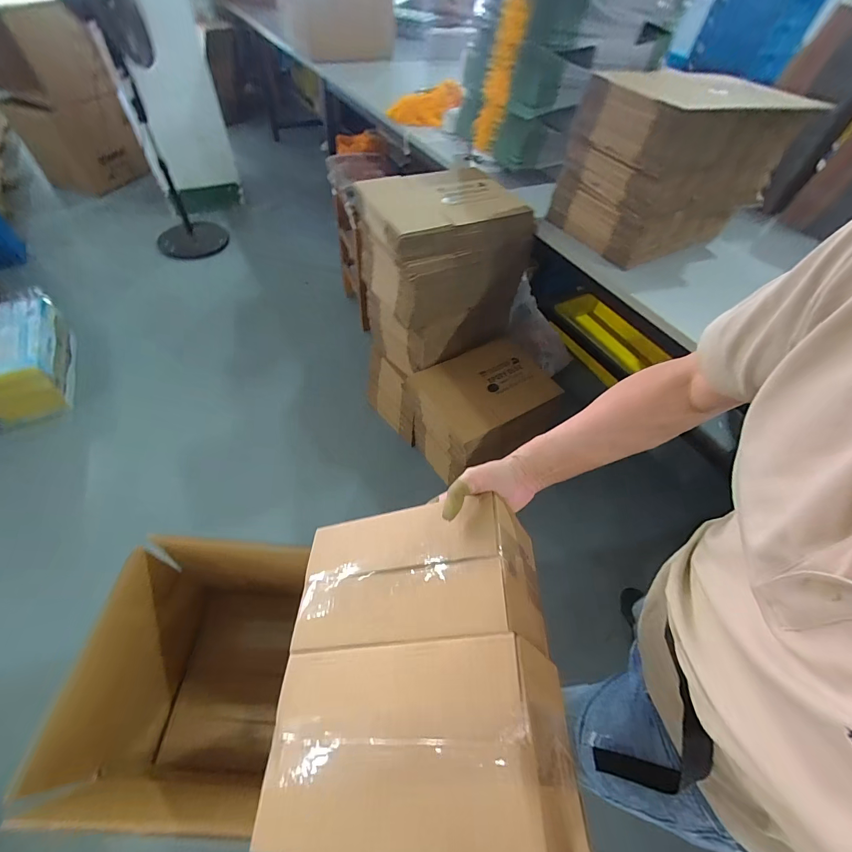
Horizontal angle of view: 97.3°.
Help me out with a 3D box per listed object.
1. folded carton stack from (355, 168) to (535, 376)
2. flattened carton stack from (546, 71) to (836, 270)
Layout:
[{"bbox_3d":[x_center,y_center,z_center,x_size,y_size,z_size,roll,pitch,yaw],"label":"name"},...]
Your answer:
[{"bbox_3d":[0.058,-0.474,1.189,0.448,0.464,0.310,-22,59,-19],"label":"folded carton stack"},{"bbox_3d":[0.587,-0.625,0.916,0.439,0.286,0.270,-16,57,-16],"label":"flattened carton stack"}]

